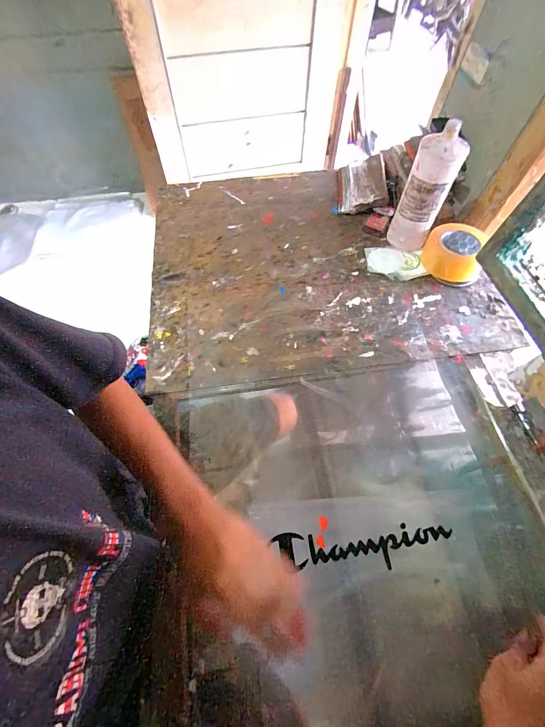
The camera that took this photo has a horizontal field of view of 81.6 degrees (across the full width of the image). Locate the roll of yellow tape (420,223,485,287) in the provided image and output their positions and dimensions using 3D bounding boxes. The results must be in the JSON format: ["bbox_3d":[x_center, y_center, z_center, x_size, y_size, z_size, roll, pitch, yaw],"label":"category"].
[{"bbox_3d":[0.384,-0.234,0.672,0.112,0.064,0.121,0,62,0],"label":"roll of yellow tape"}]

